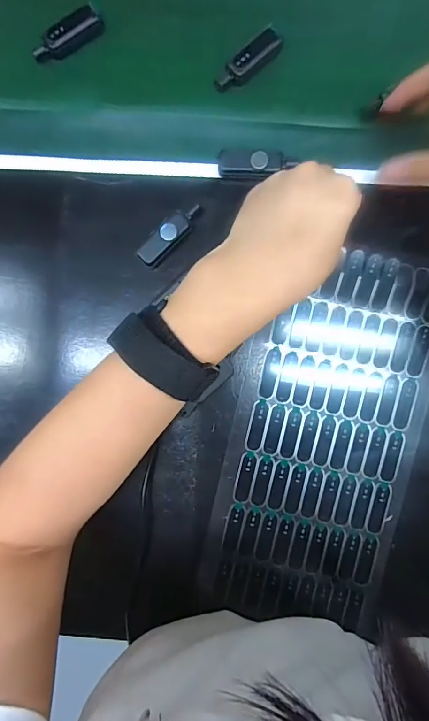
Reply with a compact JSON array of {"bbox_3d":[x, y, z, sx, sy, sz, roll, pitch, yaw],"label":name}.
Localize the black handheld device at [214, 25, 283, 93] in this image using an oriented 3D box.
[{"bbox_3d":[0.025,-0.222,0.280,0.058,0.013,0.016,-39,91,3],"label":"black handheld device"}]

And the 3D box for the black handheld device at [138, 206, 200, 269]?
[{"bbox_3d":[-0.033,-0.092,0.278,0.055,0.013,0.017,-44,91,3],"label":"black handheld device"}]

